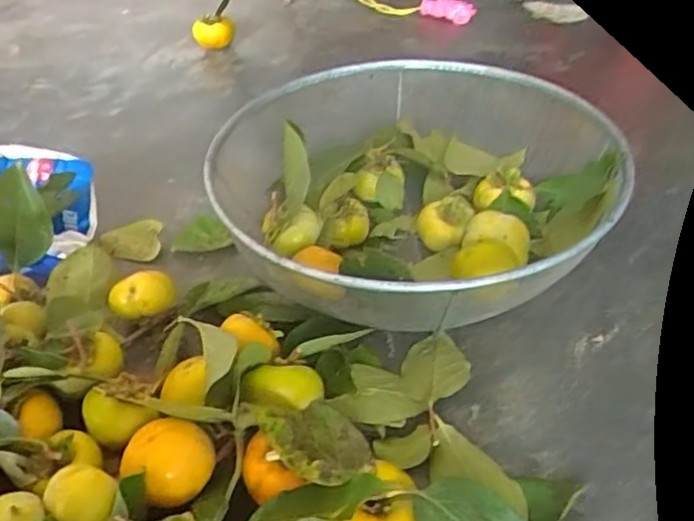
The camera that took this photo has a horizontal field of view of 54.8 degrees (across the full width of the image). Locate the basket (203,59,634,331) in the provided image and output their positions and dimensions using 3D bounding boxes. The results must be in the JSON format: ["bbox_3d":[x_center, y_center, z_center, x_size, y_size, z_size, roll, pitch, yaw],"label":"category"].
[{"bbox_3d":[0.079,-0.081,0.765,0.427,0.131,0.445,-2,39,2],"label":"basket"}]

